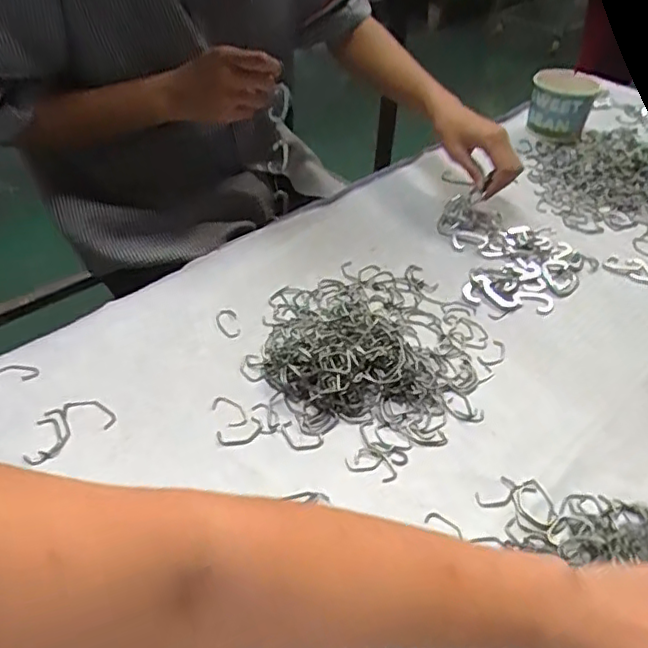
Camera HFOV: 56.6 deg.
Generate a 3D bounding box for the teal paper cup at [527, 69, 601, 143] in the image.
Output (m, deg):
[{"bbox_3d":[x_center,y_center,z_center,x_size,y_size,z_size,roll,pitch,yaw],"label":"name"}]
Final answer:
[{"bbox_3d":[0.333,-0.307,0.852,0.083,0.082,0.070,16,44,14],"label":"teal paper cup"}]

